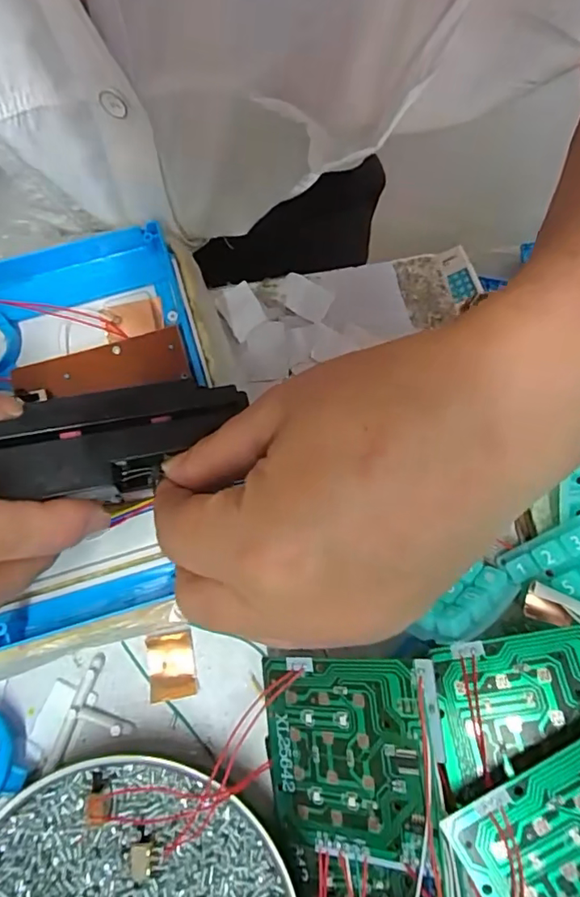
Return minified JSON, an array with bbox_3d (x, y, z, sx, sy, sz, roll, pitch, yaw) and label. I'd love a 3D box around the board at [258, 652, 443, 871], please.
[{"bbox_3d":[0.023,0.118,0.205,0.073,0.004,0.070,-11,79,29],"label":"board"}]

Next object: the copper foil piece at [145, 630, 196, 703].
[{"bbox_3d":[-0.054,0.098,0.240,0.021,0.004,0.028,-8,76,-3],"label":"copper foil piece"}]

